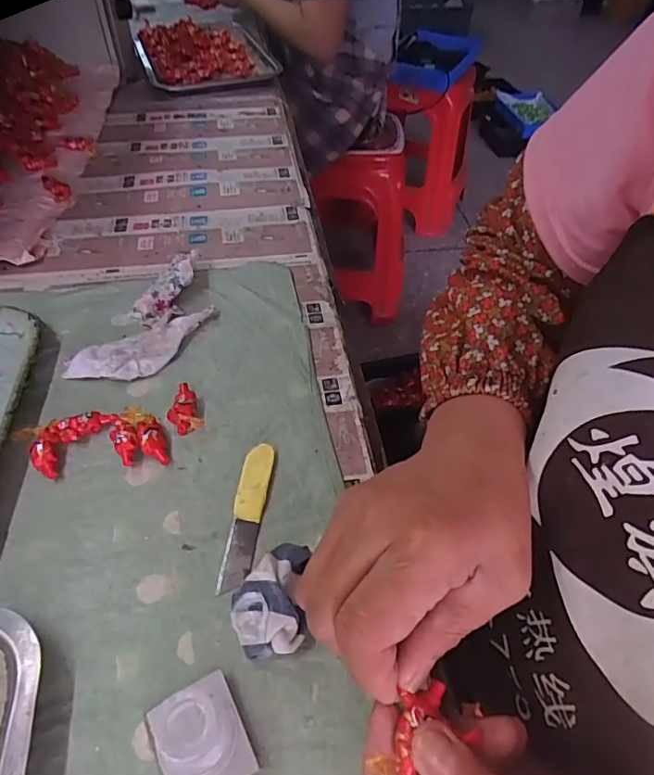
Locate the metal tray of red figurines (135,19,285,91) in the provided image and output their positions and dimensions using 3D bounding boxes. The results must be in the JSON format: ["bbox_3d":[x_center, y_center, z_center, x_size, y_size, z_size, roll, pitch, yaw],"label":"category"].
[{"bbox_3d":[-0.213,-0.572,0.890,0.201,0.046,0.260,-17,52,-18],"label":"metal tray of red figurines"}]

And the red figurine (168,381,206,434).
[{"bbox_3d":[-0.110,0.016,0.397,0.023,0.013,0.043,-16,51,-17],"label":"red figurine"}]

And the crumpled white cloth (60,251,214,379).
[{"bbox_3d":[-0.149,-0.064,0.459,0.069,0.023,0.164,21,50,15],"label":"crumpled white cloth"}]

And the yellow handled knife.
[{"bbox_3d":[-0.053,0.083,0.347,0.020,0.006,0.104,7,48,3],"label":"yellow handled knife"}]

